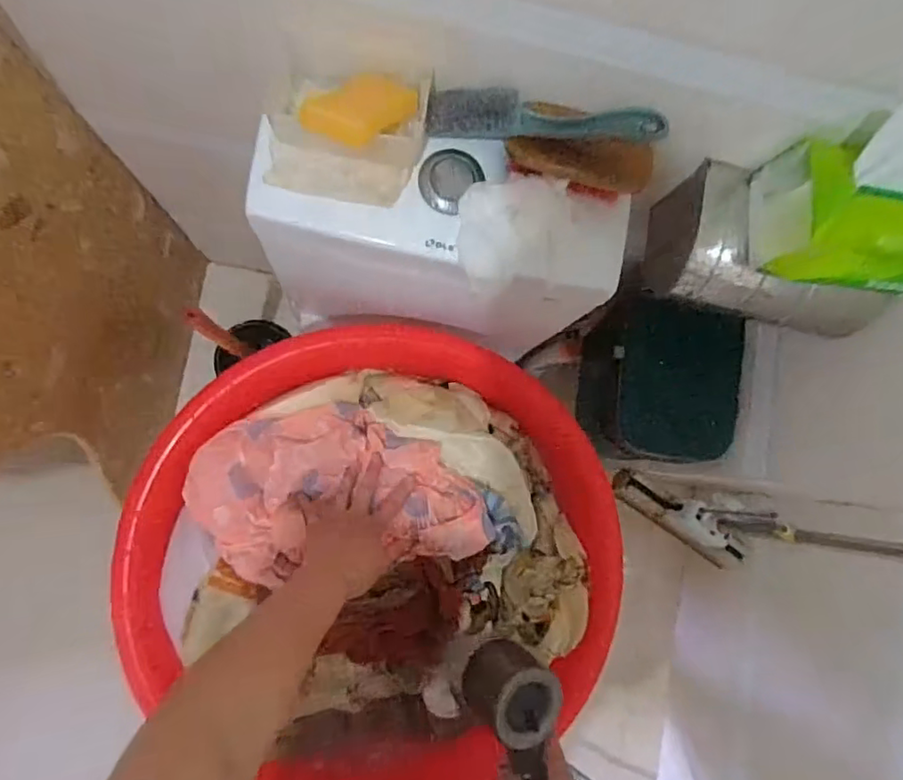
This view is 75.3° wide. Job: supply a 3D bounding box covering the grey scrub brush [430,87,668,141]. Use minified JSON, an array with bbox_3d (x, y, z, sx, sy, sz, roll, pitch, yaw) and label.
[{"bbox_3d":[0.077,-0.226,0.490,0.192,0.026,0.036,8,83,9],"label":"grey scrub brush"}]

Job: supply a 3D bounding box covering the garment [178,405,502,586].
[{"bbox_3d":[-0.118,0.111,0.647,0.304,0.073,0.178,5,84,-11],"label":"garment"}]

